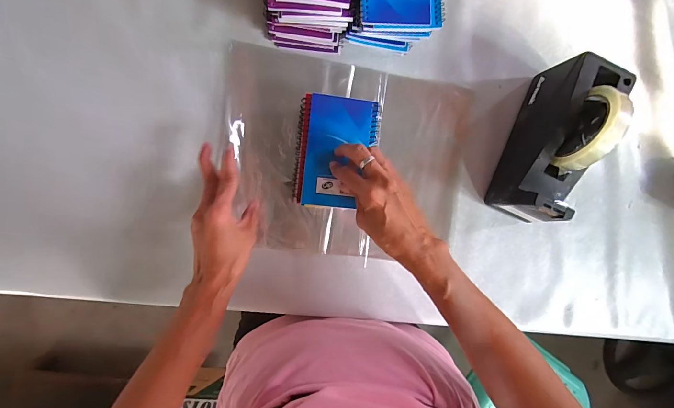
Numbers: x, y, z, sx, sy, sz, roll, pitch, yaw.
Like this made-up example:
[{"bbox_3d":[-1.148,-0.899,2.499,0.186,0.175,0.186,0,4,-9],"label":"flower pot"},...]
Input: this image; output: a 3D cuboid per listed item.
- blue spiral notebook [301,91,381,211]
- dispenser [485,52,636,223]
[{"bbox_3d":[0.005,-0.060,0.388,0.082,0.005,0.130,5,92,-7],"label":"blue spiral notebook"},{"bbox_3d":[0.285,-0.081,0.417,0.076,0.129,0.209,23,89,-7],"label":"dispenser"}]

